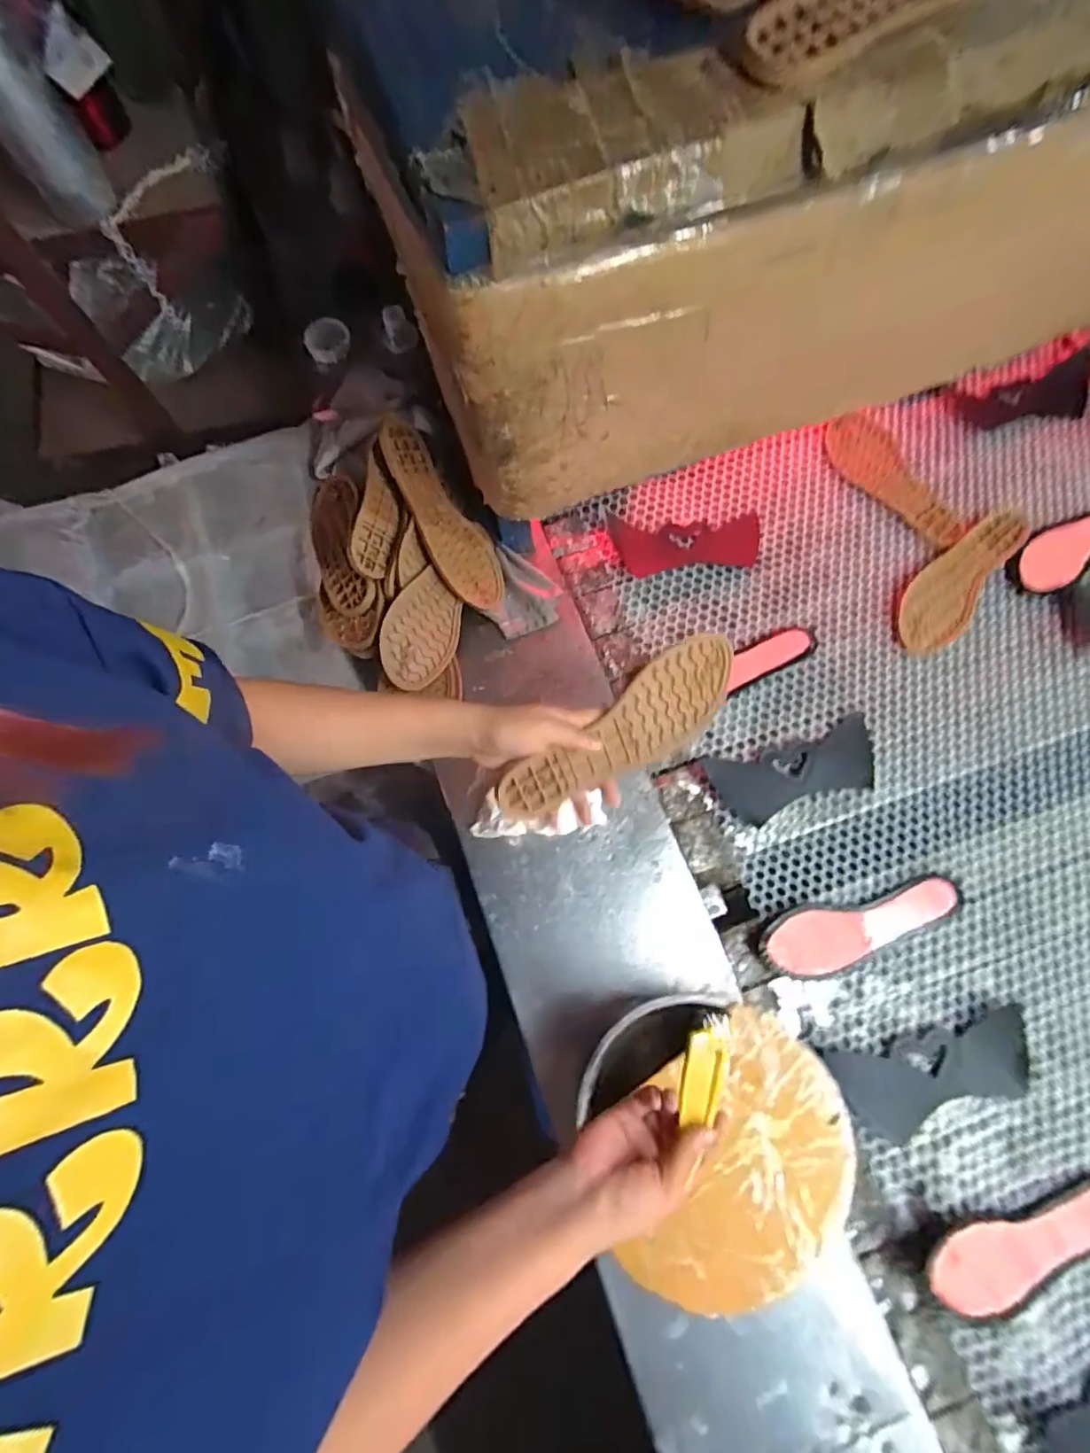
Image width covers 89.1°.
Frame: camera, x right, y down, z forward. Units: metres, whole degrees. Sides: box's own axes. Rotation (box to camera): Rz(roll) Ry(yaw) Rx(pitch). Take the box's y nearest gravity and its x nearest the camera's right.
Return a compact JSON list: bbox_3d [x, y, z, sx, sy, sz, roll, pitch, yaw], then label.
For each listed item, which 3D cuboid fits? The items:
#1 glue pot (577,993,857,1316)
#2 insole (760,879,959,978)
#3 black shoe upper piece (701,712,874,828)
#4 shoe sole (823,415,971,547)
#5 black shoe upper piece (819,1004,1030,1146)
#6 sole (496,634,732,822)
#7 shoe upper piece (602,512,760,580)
[{"bbox_3d":[0.159,0.387,0.540,0.224,0.090,0.237,0,74,1],"label":"glue pot"},{"bbox_3d":[0.359,0.233,0.629,0.221,0.027,0.069,-12,74,-3],"label":"insole"},{"bbox_3d":[0.310,0.056,0.687,0.205,0.011,0.088,-16,74,-4],"label":"black shoe upper piece"},{"bbox_3d":[0.485,-0.345,0.780,0.090,0.018,0.237,-30,75,-7],"label":"shoe sole"},{"bbox_3d":[0.419,0.371,0.589,0.214,0.009,0.085,-13,74,-3],"label":"black shoe upper piece"},{"bbox_3d":[0.069,0.010,0.492,0.239,0.012,0.085,-35,116,-4],"label":"sole"},{"bbox_3d":[0.194,-0.254,0.770,0.204,0.006,0.092,2,74,1],"label":"shoe upper piece"}]

